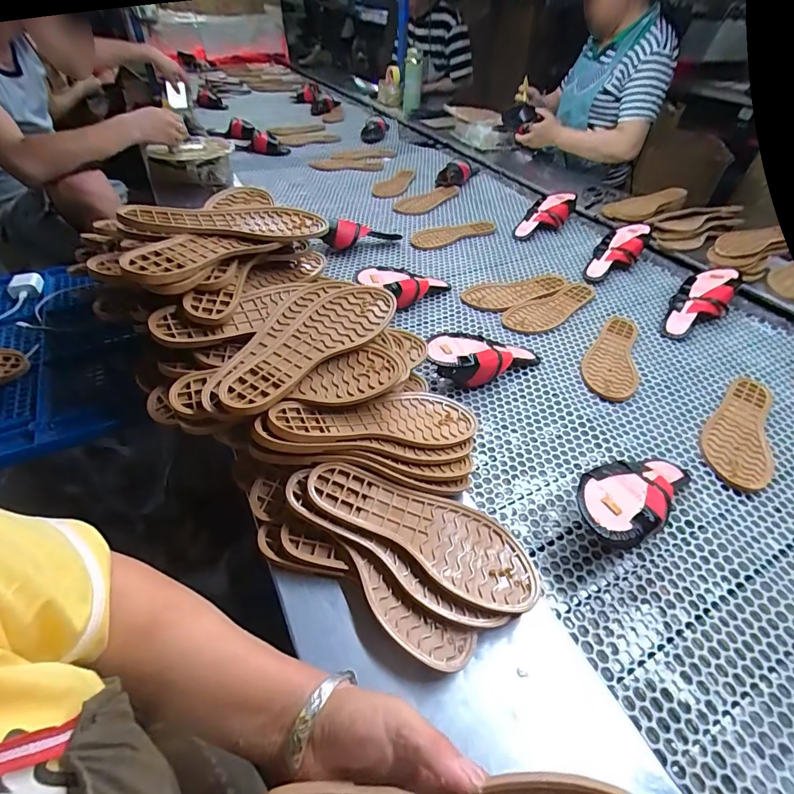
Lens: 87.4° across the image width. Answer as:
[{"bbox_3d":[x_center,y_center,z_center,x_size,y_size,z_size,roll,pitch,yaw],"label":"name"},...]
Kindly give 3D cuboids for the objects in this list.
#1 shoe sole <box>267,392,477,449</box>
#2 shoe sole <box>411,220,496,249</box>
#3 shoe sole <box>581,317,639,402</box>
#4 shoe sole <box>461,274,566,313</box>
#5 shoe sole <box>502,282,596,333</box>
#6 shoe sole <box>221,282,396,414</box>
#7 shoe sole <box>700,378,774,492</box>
[{"bbox_3d":[-0.022,0.026,0.496,0.249,0.016,0.088,0,43,-26],"label":"shoe sole"},{"bbox_3d":[0.146,-0.431,1.091,0.239,0.018,0.089,-25,57,-23],"label":"shoe sole"},{"bbox_3d":[0.392,-0.081,0.759,0.088,0.009,0.250,15,48,15],"label":"shoe sole"},{"bbox_3d":[0.264,-0.230,0.898,0.252,0.022,0.077,-18,48,-16],"label":"shoe sole"},{"bbox_3d":[0.330,-0.185,0.865,0.248,0.012,0.086,-24,50,-21],"label":"shoe sole"},{"bbox_3d":[-0.108,-0.071,0.504,0.098,0.028,0.250,34,54,25],"label":"shoe sole"},{"bbox_3d":[0.531,0.043,0.640,0.088,0.010,0.248,26,51,23],"label":"shoe sole"}]

